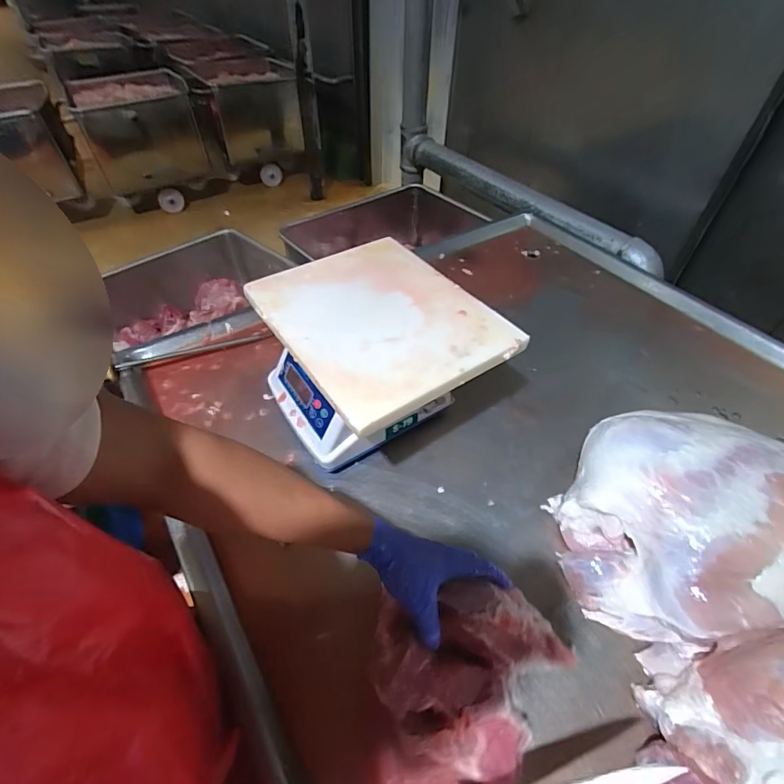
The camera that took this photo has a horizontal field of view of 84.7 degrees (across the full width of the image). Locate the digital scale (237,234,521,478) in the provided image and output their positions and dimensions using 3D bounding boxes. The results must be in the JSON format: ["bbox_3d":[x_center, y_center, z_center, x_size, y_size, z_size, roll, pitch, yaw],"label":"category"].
[{"bbox_3d":[-0.034,-0.070,0.719,0.319,0.156,0.357,-29,54,-23],"label":"digital scale"}]

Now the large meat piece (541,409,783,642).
[{"bbox_3d":[0.407,0.151,0.585,0.355,0.126,0.307,-5,48,-4],"label":"large meat piece"}]

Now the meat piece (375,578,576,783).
[{"bbox_3d":[0.085,0.314,0.445,0.190,0.119,0.181,-4,48,-3],"label":"meat piece"}]

